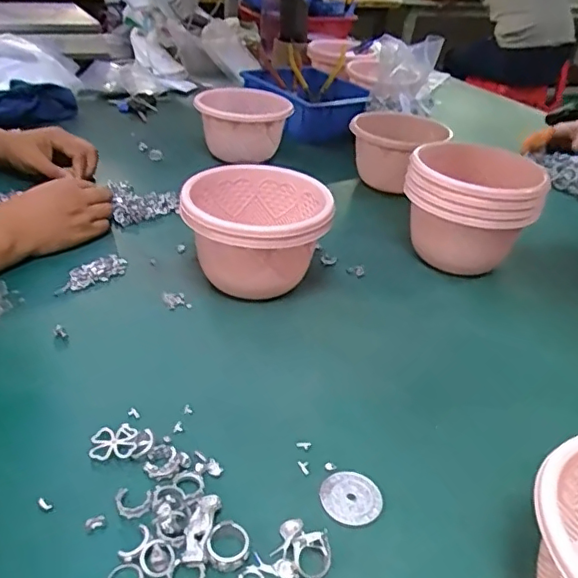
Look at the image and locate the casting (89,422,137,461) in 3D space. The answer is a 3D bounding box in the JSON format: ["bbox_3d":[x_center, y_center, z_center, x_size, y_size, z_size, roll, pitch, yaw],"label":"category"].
[{"bbox_3d":[-0.129,0.111,0.423,0.032,0.004,0.031,-2,33,-10],"label":"casting"}]

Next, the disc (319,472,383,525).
[{"bbox_3d":[0.043,0.146,0.403,0.042,0.004,0.039,3,33,-2],"label":"disc"}]

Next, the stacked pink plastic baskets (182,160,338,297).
[{"bbox_3d":[-0.036,-0.054,0.601,0.140,0.102,0.131,3,33,-2],"label":"stacked pink plastic baskets"}]

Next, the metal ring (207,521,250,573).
[{"bbox_3d":[-0.037,0.159,0.356,0.026,0.007,0.030,1,33,-6],"label":"metal ring"}]

